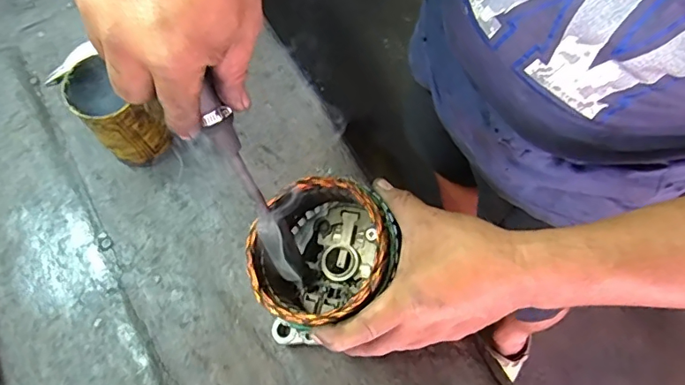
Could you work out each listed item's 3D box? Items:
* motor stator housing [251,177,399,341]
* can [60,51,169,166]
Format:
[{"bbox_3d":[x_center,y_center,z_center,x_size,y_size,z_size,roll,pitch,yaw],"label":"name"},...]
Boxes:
[{"bbox_3d":[-0.019,0.060,0.453,0.124,0.127,0.117,-17,70,-5],"label":"motor stator housing"},{"bbox_3d":[-0.229,-0.080,0.529,0.068,0.118,0.071,0,70,1],"label":"can"}]

